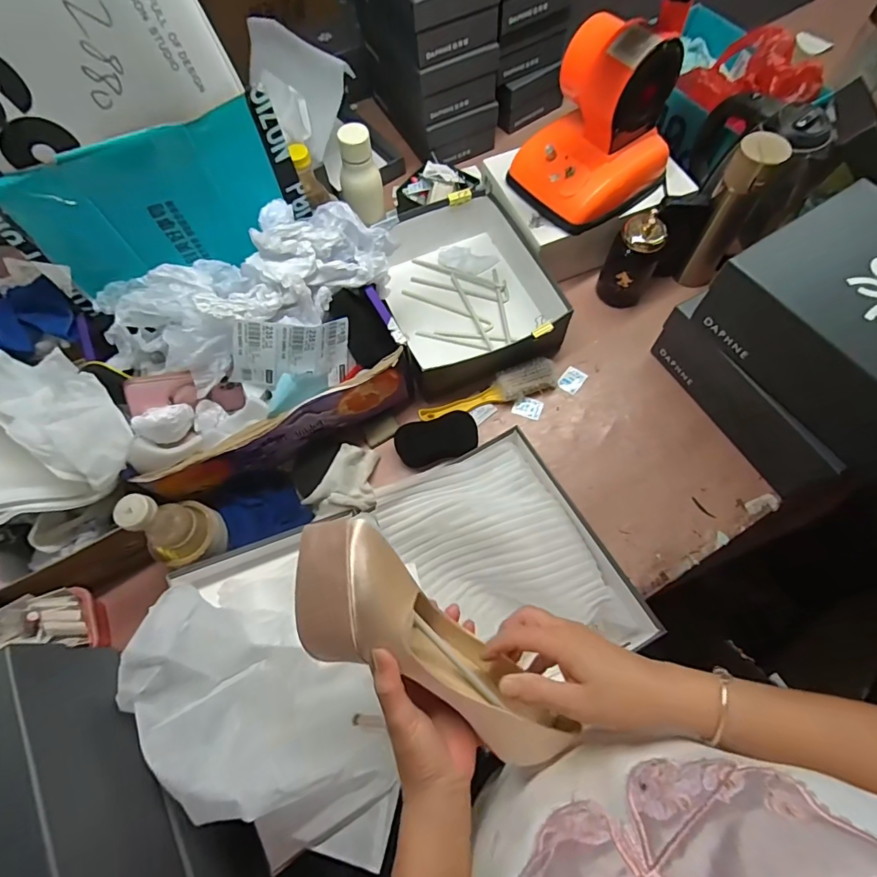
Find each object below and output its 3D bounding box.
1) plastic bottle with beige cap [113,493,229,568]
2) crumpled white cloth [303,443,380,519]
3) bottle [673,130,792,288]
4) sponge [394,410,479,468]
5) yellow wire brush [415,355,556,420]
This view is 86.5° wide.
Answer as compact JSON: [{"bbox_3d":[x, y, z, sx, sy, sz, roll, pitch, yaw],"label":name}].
[{"bbox_3d":[-0.329,0.114,0.583,0.072,0.142,0.087,13,69,8],"label":"plastic bottle with beige cap"},{"bbox_3d":[-0.145,0.064,0.688,0.111,0.041,0.095,-9,67,-1],"label":"crumpled white cloth"},{"bbox_3d":[0.454,-0.348,0.740,0.070,0.262,0.078,32,73,15],"label":"bottle"},{"bbox_3d":[-0.002,0.001,0.714,0.123,0.037,0.059,-18,68,-4],"label":"sponge"},{"bbox_3d":[0.083,-0.071,0.744,0.227,0.036,0.050,-21,68,-6],"label":"yellow wire brush"}]

